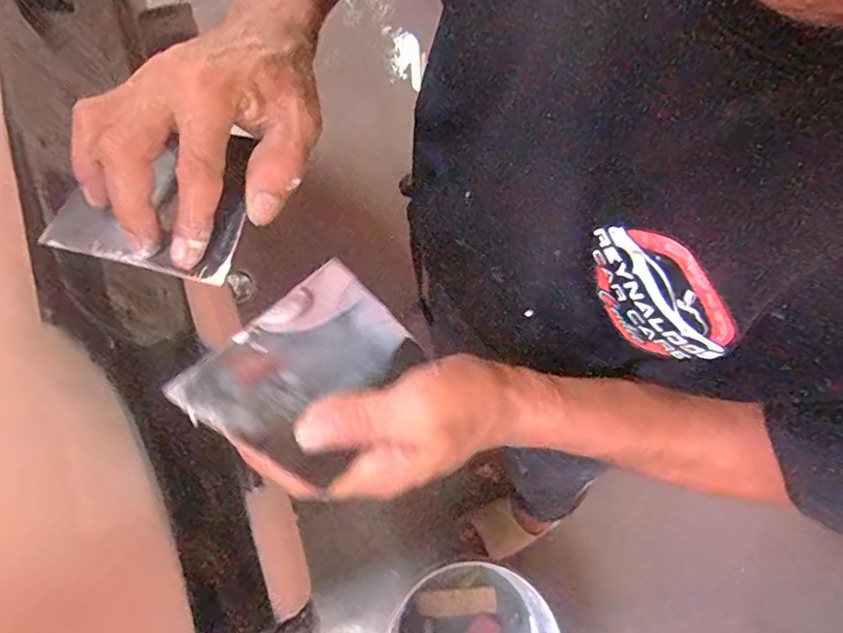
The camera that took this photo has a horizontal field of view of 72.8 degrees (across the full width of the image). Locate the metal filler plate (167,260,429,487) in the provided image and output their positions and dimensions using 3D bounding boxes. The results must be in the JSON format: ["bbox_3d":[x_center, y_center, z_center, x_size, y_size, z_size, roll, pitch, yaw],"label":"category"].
[{"bbox_3d":[-0.054,0.026,0.296,0.082,0.008,0.116,41,52,4],"label":"metal filler plate"}]

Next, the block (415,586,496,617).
[{"bbox_3d":[0.070,0.576,1.149,0.164,0.015,0.047,-13,69,15],"label":"block"}]

